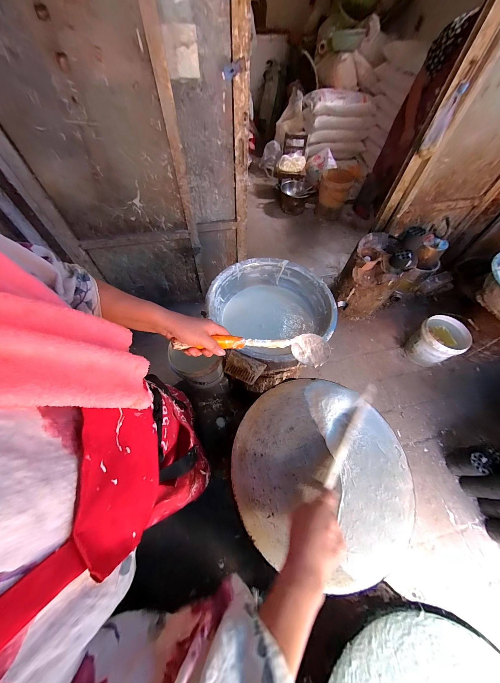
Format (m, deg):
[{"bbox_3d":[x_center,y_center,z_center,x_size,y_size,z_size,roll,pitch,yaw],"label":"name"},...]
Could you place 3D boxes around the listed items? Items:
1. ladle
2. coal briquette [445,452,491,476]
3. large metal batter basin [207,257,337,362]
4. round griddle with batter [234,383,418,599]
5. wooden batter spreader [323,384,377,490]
[{"bbox_3d":[0.029,0.019,0.505,0.348,0.080,0.064,2,55,-29],"label":"ladle"},{"bbox_3d":[1.105,0.629,1.150,0.093,0.172,0.095,-1,58,-2],"label":"coal briquette"},{"bbox_3d":[0.094,-0.128,0.941,0.435,0.157,0.460,1,58,-1],"label":"large metal batter basin"},{"bbox_3d":[0.148,0.255,0.462,0.354,0.032,0.343,1,58,-1],"label":"round griddle with batter"},{"bbox_3d":[0.227,0.192,0.500,0.028,0.021,0.270,34,57,18],"label":"wooden batter spreader"}]

